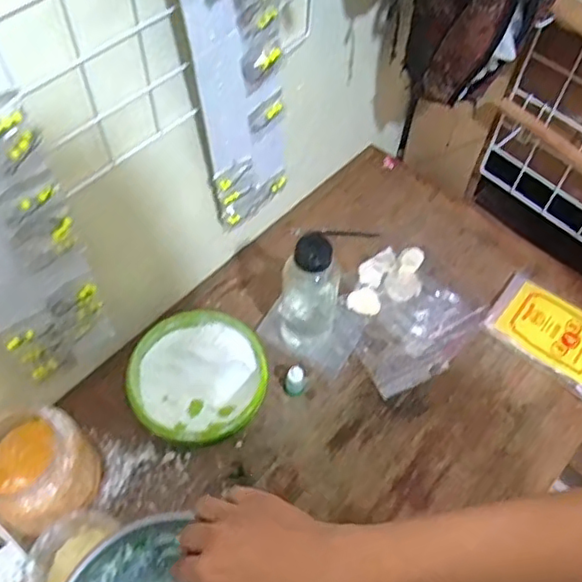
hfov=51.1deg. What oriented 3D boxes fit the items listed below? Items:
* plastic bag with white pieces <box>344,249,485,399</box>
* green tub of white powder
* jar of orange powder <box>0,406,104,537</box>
[{"bbox_3d":[0.146,0.033,0.812,0.174,0.026,0.168,-36,66,-22],"label":"plastic bag with white pieces"},{"bbox_3d":[-0.109,0.108,0.725,0.149,0.067,0.154,1,58,-2],"label":"green tub of white powder"},{"bbox_3d":[-0.268,0.186,0.640,0.105,0.104,0.106,1,58,-2],"label":"jar of orange powder"}]

